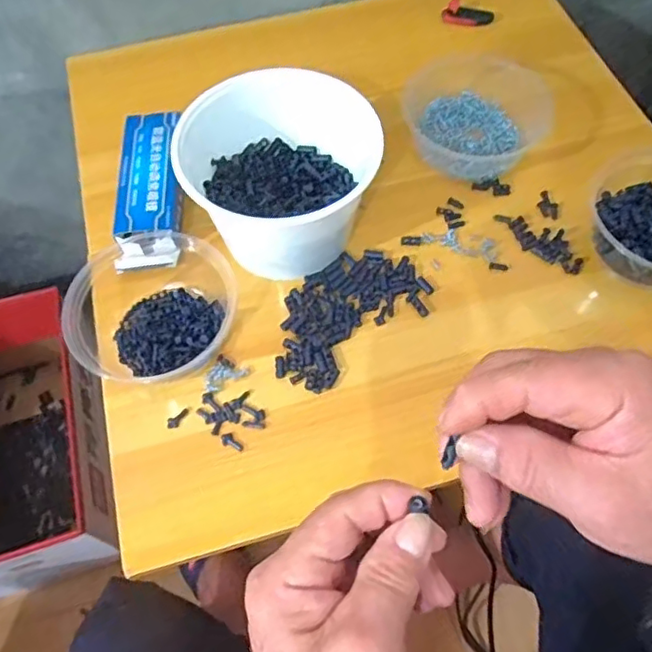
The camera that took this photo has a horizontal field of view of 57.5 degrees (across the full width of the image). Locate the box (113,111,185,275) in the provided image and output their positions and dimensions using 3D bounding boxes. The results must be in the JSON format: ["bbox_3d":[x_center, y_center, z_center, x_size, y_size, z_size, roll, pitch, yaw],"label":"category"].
[{"bbox_3d":[-0.168,-0.135,0.580,0.060,0.033,0.177,-3,62,-2],"label":"box"}]

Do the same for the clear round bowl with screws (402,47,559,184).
[{"bbox_3d":[0.151,-0.220,0.598,0.135,0.048,0.145,-7,62,-4],"label":"clear round bowl with screws"}]

